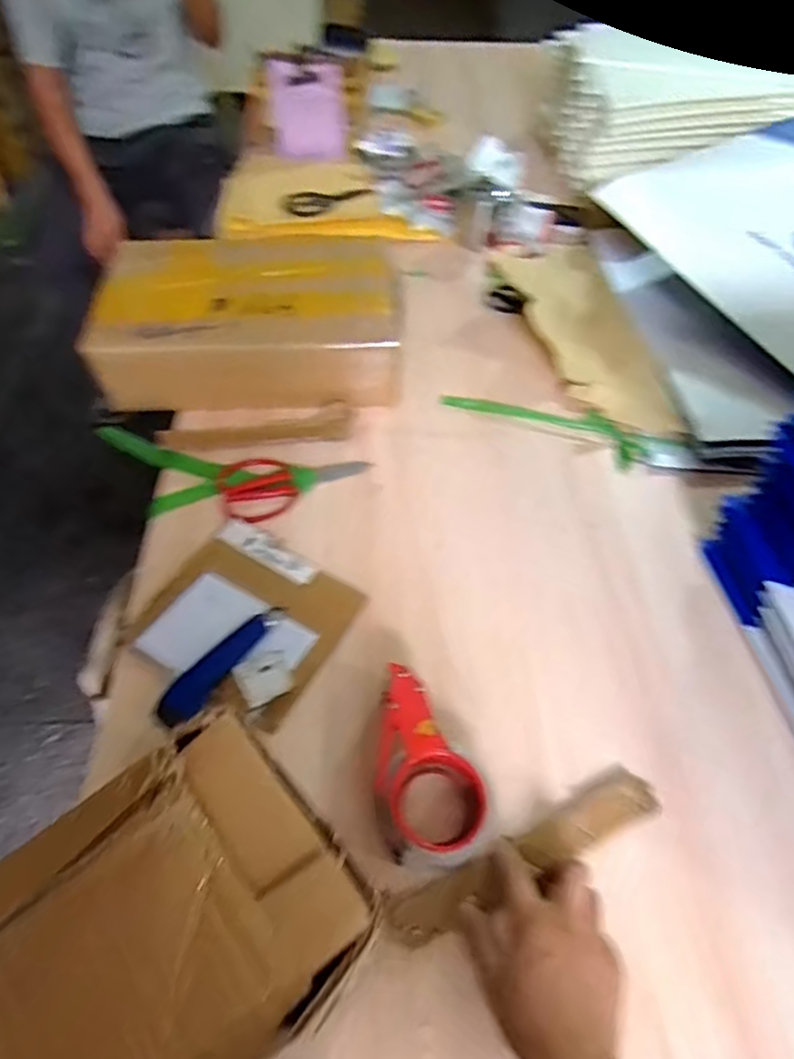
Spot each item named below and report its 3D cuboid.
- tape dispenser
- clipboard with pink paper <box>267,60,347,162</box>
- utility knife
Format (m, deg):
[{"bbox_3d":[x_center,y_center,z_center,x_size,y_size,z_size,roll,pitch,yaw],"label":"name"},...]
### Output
[{"bbox_3d":[0.024,0.206,0.574,0.095,0.060,0.162,-6,52,-8],"label":"tape dispenser"},{"bbox_3d":[-0.176,-0.829,1.285,0.147,0.163,0.014,-6,39,-12],"label":"clipboard with pink paper"},{"bbox_3d":[-0.169,0.125,0.629,0.033,0.015,0.154,28,55,18],"label":"utility knife"}]

